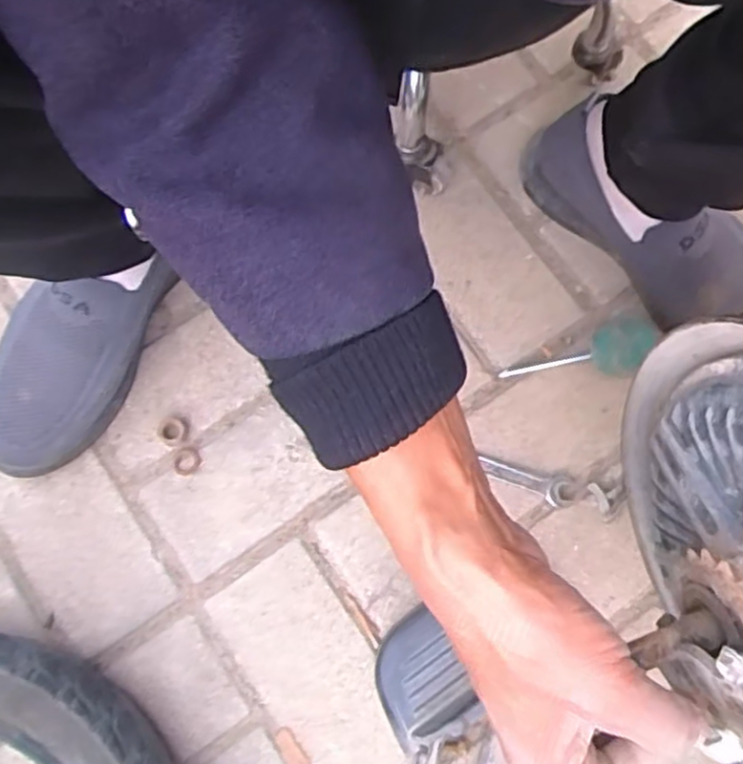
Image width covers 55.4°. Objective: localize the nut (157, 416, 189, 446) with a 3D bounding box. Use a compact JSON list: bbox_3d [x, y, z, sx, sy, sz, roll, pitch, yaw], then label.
[{"bbox_3d":[-0.157,0.038,0.560,0.024,0.009,0.024,0,77,-1],"label":"nut"}]

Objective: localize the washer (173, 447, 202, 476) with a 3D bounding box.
[{"bbox_3d":[-0.145,0.063,0.558,0.021,0.004,0.022,0,77,-1],"label":"washer"}]

